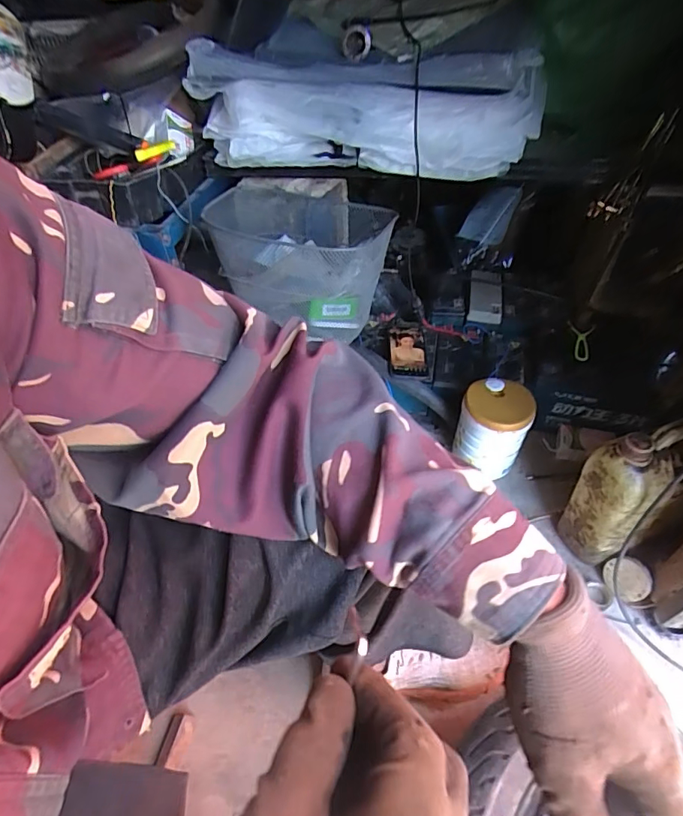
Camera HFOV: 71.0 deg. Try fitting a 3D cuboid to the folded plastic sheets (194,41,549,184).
[{"bbox_3d":[0.038,-0.512,0.822,0.574,0.183,0.131,5,55,9],"label":"folded plastic sheets"}]

